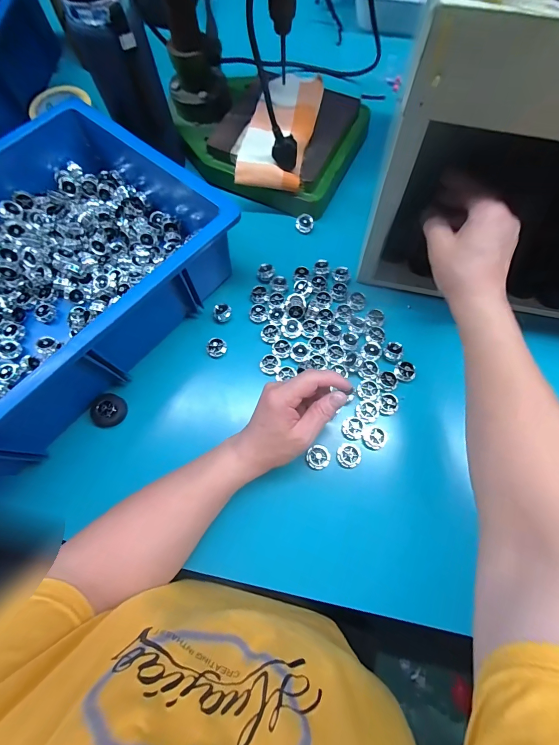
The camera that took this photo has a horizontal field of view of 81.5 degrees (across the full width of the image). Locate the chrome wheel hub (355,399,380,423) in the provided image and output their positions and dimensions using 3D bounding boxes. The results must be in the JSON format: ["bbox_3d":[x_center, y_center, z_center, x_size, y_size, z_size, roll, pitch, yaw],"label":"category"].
[{"bbox_3d":[0.103,0.046,0.381,0.028,0.005,0.026,-1,72,2],"label":"chrome wheel hub"}]

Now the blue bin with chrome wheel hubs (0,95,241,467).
[{"bbox_3d":[-0.320,-0.100,0.377,0.485,0.099,0.358,-43,75,-11],"label":"blue bin with chrome wheel hubs"}]

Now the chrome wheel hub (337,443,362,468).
[{"bbox_3d":[0.079,0.094,0.367,0.026,0.012,0.026,-1,72,2],"label":"chrome wheel hub"}]

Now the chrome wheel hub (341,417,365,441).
[{"bbox_3d":[0.085,0.064,0.373,0.025,0.006,0.026,19,74,8],"label":"chrome wheel hub"}]

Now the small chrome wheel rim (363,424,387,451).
[{"bbox_3d":[0.108,0.074,0.369,0.025,0.009,0.025,-1,72,2],"label":"small chrome wheel rim"}]

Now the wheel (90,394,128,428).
[{"bbox_3d":[-0.201,0.046,0.385,0.038,0.020,0.038,-1,72,2],"label":"wheel"}]

